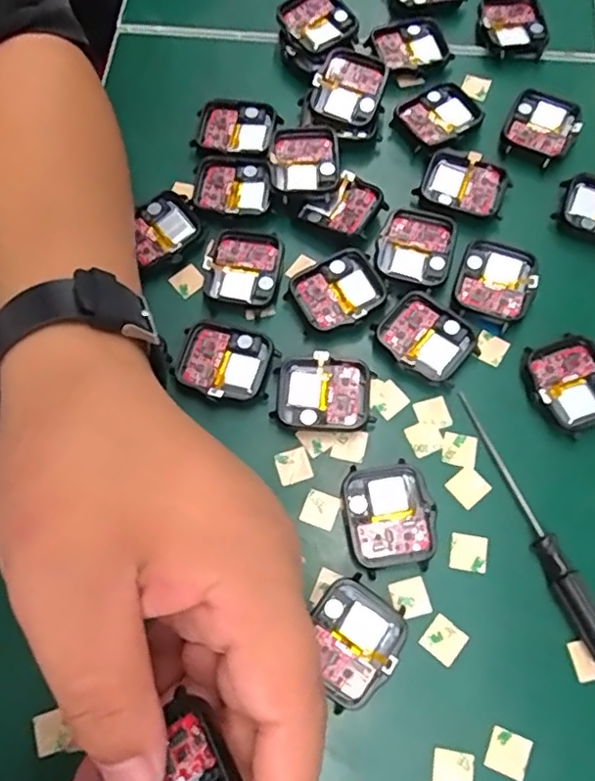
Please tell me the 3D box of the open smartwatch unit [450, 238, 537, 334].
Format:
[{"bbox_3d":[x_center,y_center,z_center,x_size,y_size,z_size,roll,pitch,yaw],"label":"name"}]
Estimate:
[{"bbox_3d":[0.100,-0.055,0.309,0.037,0.005,0.043,22,72,8],"label":"open smartwatch unit"}]

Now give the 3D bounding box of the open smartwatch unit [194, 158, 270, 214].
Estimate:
[{"bbox_3d":[-0.035,-0.111,0.332,0.042,0.005,0.030,6,70,2],"label":"open smartwatch unit"}]

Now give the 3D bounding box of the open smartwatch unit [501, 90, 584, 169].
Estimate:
[{"bbox_3d":[0.137,-0.149,0.343,0.038,0.007,0.047,28,73,10],"label":"open smartwatch unit"}]

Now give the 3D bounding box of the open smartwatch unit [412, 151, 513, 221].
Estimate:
[{"bbox_3d":[0.090,-0.111,0.330,0.044,0.008,0.034,23,72,8],"label":"open smartwatch unit"}]

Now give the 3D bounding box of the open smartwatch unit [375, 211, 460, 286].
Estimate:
[{"bbox_3d":[0.062,-0.074,0.318,0.038,0.005,0.042,14,71,5],"label":"open smartwatch unit"}]

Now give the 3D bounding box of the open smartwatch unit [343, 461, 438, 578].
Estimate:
[{"bbox_3d":[0.040,0.056,0.273,0.037,0.008,0.046,-9,70,-3],"label":"open smartwatch unit"}]

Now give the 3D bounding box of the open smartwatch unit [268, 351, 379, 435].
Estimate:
[{"bbox_3d":[0.013,0.002,0.291,0.046,0.007,0.037,4,70,2],"label":"open smartwatch unit"}]

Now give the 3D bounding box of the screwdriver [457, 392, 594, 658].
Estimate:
[{"bbox_3d":[0.103,0.059,0.267,0.011,0.016,0.130,-22,71,-7],"label":"screwdriver"}]

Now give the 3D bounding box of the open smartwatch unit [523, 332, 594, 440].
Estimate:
[{"bbox_3d":[0.130,-0.002,0.292,0.039,0.013,0.046,-22,71,-7],"label":"open smartwatch unit"}]

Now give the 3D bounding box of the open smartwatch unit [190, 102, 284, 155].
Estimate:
[{"bbox_3d":[-0.036,-0.147,0.348,0.046,0.013,0.036,10,69,10],"label":"open smartwatch unit"}]

